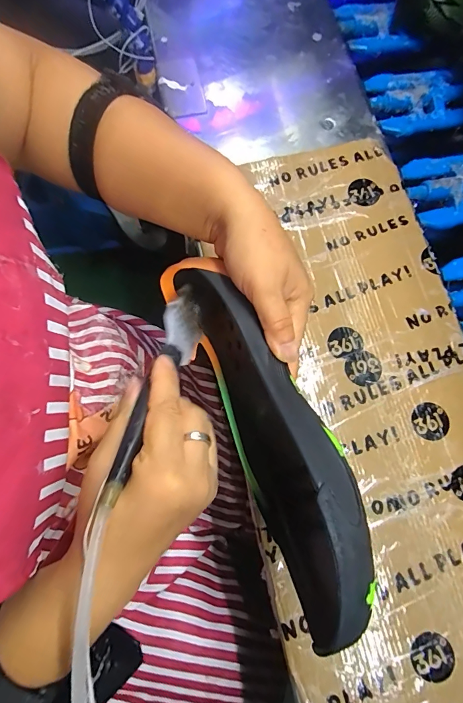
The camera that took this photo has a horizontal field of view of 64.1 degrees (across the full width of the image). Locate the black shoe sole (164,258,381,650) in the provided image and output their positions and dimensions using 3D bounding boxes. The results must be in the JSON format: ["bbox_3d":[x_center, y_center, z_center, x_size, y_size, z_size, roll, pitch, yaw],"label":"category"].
[{"bbox_3d":[0.020,0.046,0.260,0.053,0.103,0.250,-21,68,-8],"label":"black shoe sole"}]

